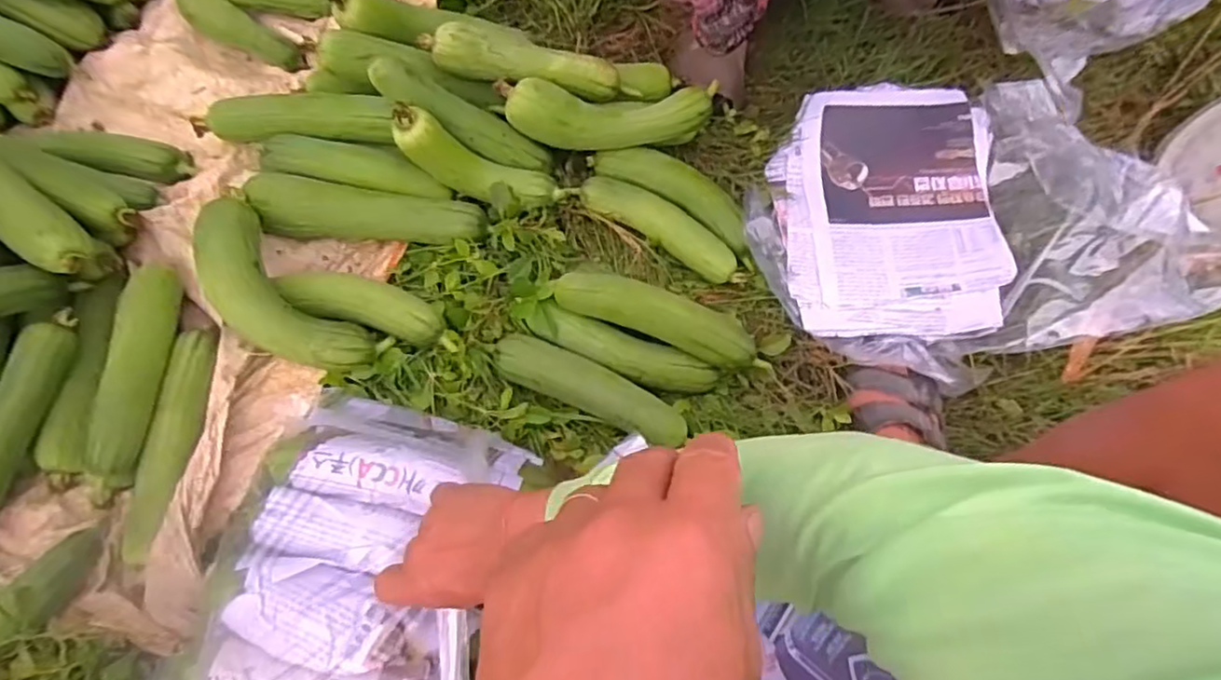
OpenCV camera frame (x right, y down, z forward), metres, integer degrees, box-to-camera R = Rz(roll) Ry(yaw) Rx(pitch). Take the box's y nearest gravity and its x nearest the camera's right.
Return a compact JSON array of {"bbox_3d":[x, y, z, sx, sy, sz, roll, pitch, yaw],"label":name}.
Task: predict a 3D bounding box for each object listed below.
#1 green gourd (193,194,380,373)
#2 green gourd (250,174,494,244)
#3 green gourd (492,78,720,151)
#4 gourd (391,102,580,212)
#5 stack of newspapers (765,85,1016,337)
[{"bbox_3d":[-0.358,-0.045,0.690,0.094,0.054,0.232,-44,94,-14],"label":"green gourd"},{"bbox_3d":[-0.277,-0.145,0.751,0.260,0.048,0.062,7,70,3],"label":"green gourd"},{"bbox_3d":[0.001,-0.276,0.783,0.259,0.064,0.070,-5,70,-1],"label":"green gourd"},{"bbox_3d":[-0.152,-0.190,0.757,0.212,0.079,0.060,22,69,-22],"label":"gourd"},{"bbox_3d":[0.330,-0.158,0.774,0.251,0.039,0.306,0,70,1],"label":"stack of newspapers"}]

